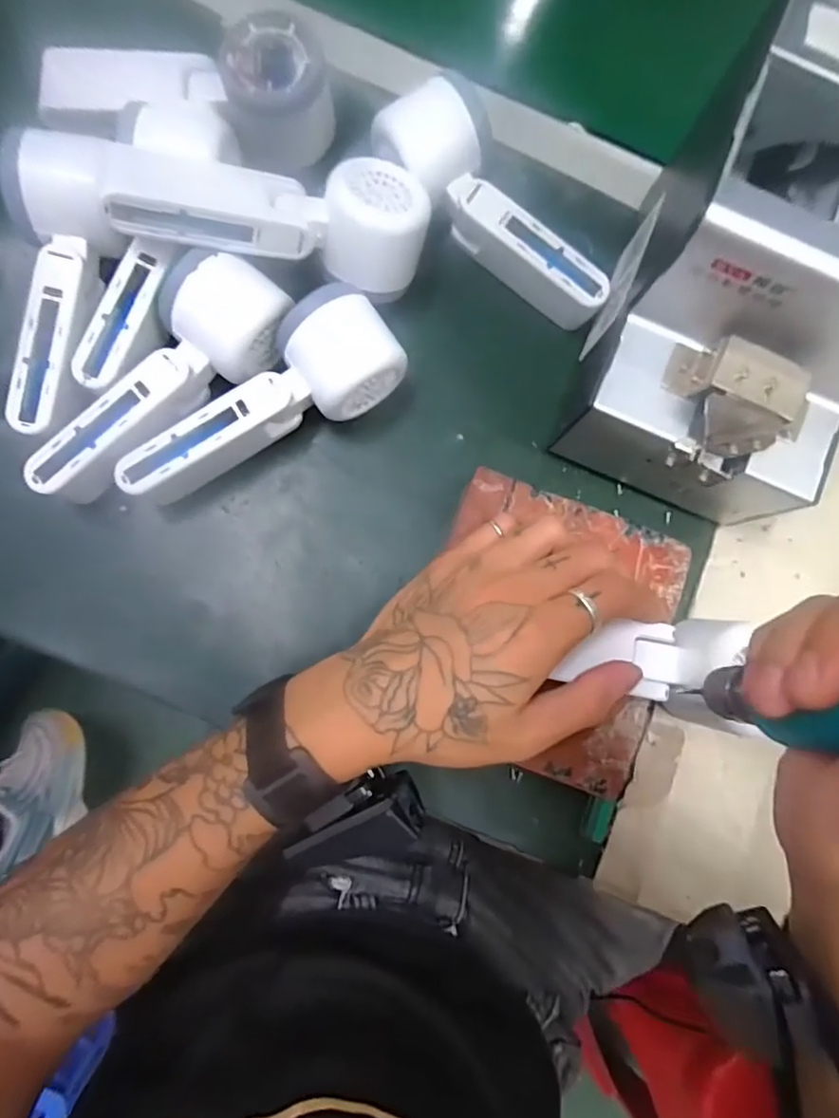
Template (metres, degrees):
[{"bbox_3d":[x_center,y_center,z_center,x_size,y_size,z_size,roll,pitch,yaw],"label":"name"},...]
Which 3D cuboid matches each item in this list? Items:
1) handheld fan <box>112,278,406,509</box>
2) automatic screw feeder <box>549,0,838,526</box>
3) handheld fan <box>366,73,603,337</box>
[{"bbox_3d":[-0.087,-0.083,0.324,0.165,0.056,0.057,-37,87,-8],"label":"handheld fan"},{"bbox_3d":[0.171,-0.125,0.297,0.121,0.145,0.174,23,81,-2],"label":"automatic screw feeder"},{"bbox_3d":[0.047,-0.203,0.338,0.157,0.056,0.051,41,81,1],"label":"handheld fan"}]

